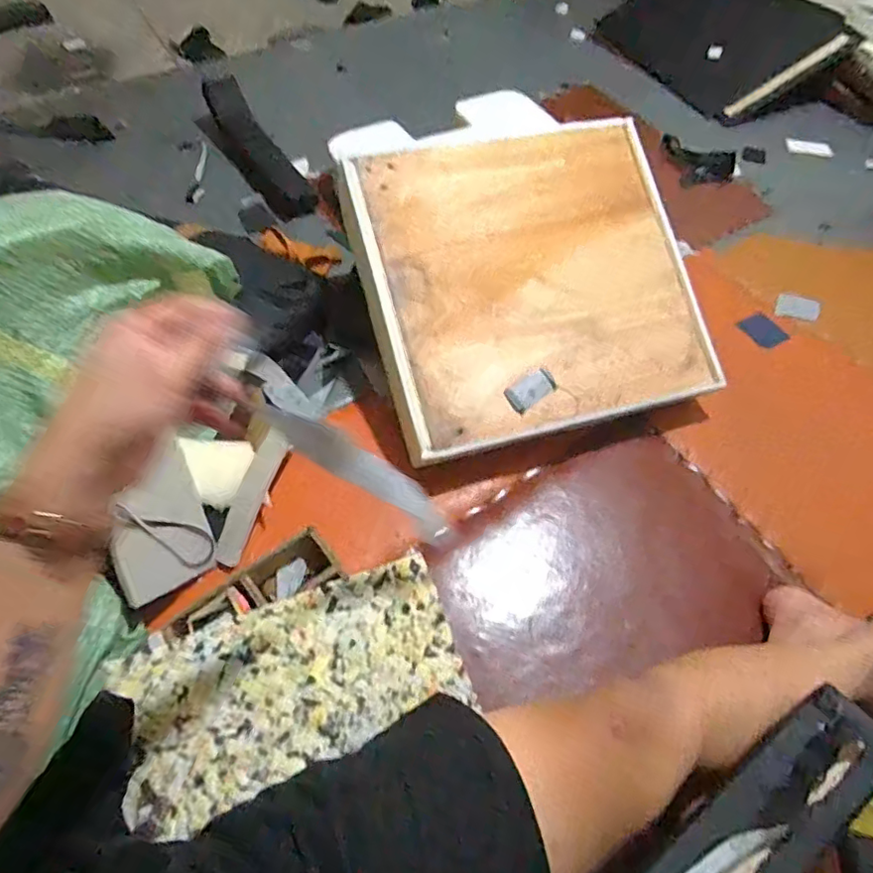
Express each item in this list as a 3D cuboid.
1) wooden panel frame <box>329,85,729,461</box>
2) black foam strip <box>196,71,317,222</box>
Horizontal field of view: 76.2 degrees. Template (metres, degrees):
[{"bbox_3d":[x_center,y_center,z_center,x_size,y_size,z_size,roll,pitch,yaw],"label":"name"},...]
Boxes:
[{"bbox_3d":[0.149,-0.289,0.919,0.530,0.045,0.568,-14,80,-11],"label":"wooden panel frame"},{"bbox_3d":[-0.436,-0.682,1.322,0.118,0.064,0.463,-32,78,-19],"label":"black foam strip"}]

